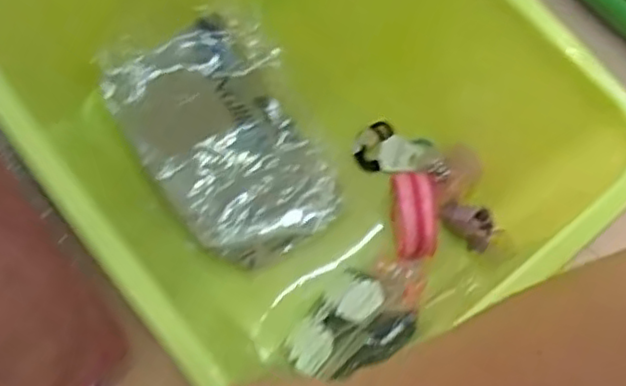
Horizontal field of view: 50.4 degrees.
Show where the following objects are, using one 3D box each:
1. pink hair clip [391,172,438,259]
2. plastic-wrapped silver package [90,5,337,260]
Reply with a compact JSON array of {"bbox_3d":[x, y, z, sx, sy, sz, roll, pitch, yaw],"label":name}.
[{"bbox_3d":[0.114,0.024,0.743,0.044,0.023,0.094,-6,89,-2],"label":"pink hair clip"},{"bbox_3d":[-0.104,-0.065,0.783,0.199,0.051,0.295,-26,75,-8],"label":"plastic-wrapped silver package"}]

